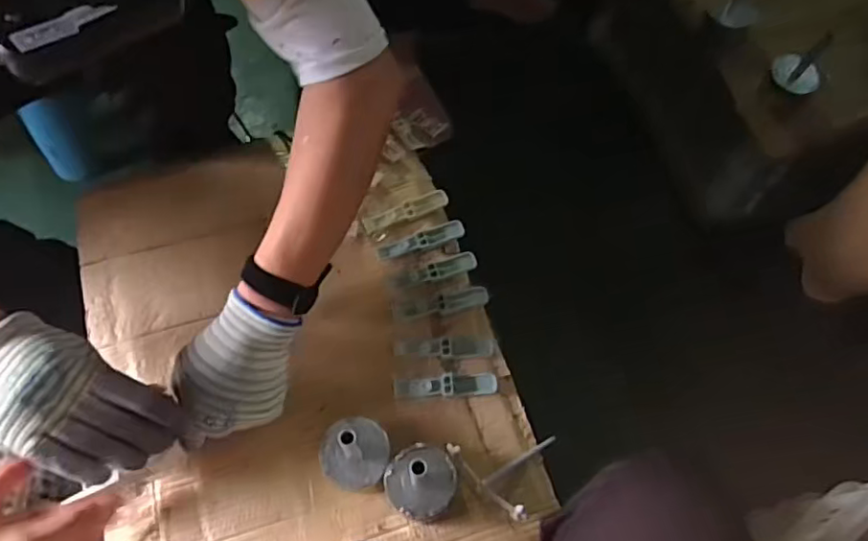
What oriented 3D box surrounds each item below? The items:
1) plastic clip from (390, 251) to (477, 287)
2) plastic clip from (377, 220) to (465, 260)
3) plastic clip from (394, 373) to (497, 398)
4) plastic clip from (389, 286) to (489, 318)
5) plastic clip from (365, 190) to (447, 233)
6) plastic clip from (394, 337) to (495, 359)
[{"bbox_3d":[0.000,-0.001,0.673,0.099,0.017,0.025,-16,65,-11],"label":"plastic clip"},{"bbox_3d":[-0.014,-0.035,0.695,0.104,0.014,0.020,-21,66,-13],"label":"plastic clip"},{"bbox_3d":[0.013,0.117,0.610,0.103,0.017,0.022,-4,63,-5],"label":"plastic clip"},{"bbox_3d":[0.008,0.035,0.646,0.102,0.013,0.018,-8,63,-7],"label":"plastic clip"},{"bbox_3d":[-0.031,-0.070,0.706,0.105,0.008,0.024,-23,66,-14],"label":"plastic clip"},{"bbox_3d":[0.011,0.080,0.633,0.103,0.014,0.025,3,63,-1],"label":"plastic clip"}]

